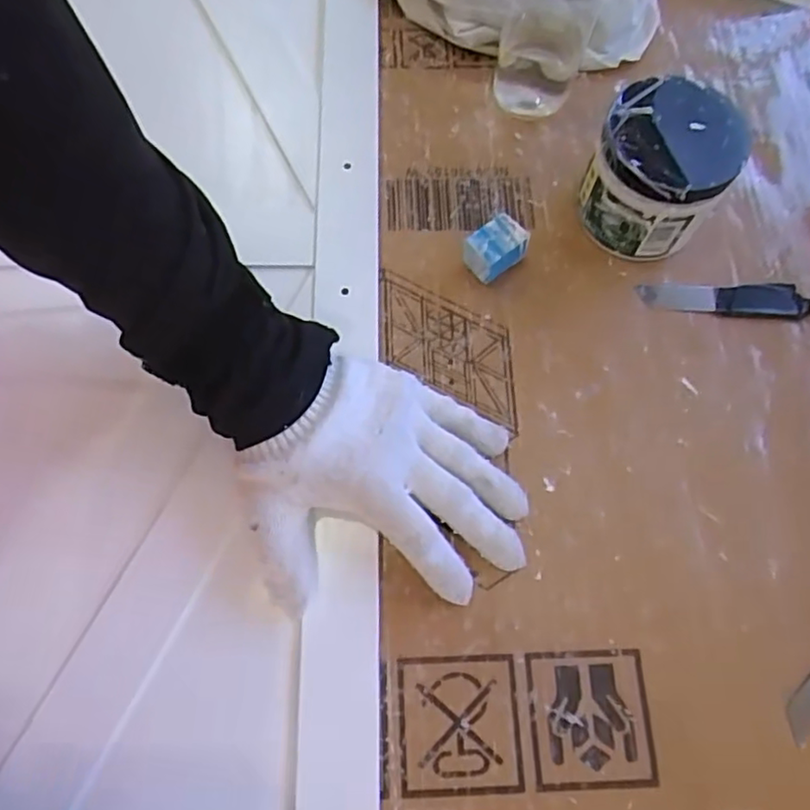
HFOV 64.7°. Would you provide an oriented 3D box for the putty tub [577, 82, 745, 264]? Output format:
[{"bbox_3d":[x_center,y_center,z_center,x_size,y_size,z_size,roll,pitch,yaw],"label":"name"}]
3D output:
[{"bbox_3d":[0.156,-0.143,0.397,0.077,0.076,0.073,1,70,-1],"label":"putty tub"}]

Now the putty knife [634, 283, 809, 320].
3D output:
[{"bbox_3d":[0.207,-0.069,0.412,0.107,0.011,0.022,6,70,0],"label":"putty knife"}]

